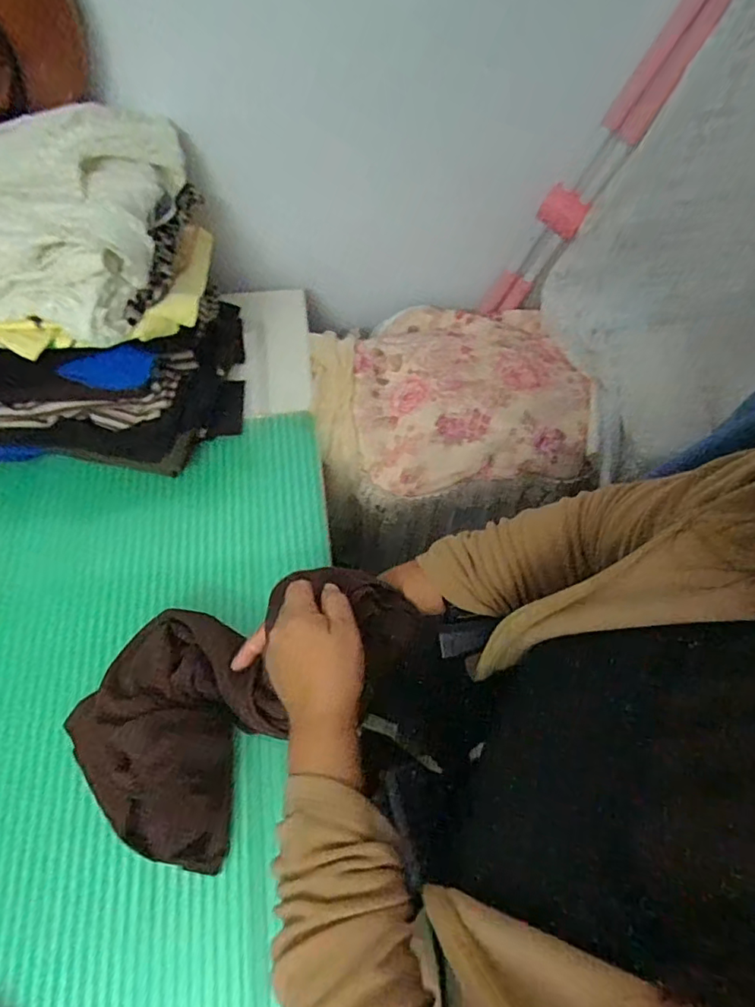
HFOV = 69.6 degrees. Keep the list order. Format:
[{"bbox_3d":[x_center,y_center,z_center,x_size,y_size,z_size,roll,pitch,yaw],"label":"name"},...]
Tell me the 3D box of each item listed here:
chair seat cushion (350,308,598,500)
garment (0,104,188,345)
[{"bbox_3d":[0.123,-0.185,0.784,0.330,0.074,0.345,0,60,-1],"label":"chair seat cushion"},{"bbox_3d":[-0.362,-0.305,0.566,0.268,0.079,0.287,-1,60,-2],"label":"garment"}]

